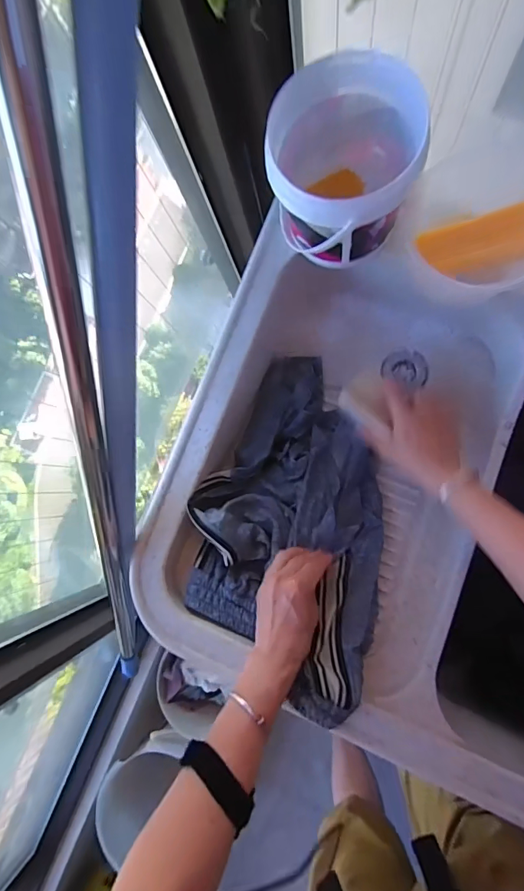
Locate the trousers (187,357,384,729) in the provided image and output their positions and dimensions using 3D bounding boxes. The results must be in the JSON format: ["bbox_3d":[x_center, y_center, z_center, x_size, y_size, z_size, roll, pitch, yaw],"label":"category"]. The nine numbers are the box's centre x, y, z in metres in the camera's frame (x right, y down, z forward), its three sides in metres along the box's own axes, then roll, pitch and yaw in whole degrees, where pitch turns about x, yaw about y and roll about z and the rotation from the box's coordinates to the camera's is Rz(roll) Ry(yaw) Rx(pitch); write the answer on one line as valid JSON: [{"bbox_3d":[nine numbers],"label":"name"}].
[{"bbox_3d":[0.035,0.078,0.527,0.221,0.144,0.400,3,85,8],"label":"trousers"}]

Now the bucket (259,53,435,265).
[{"bbox_3d":[0.077,-0.277,0.450,0.128,0.134,0.140,-1,85,8],"label":"bucket"}]

